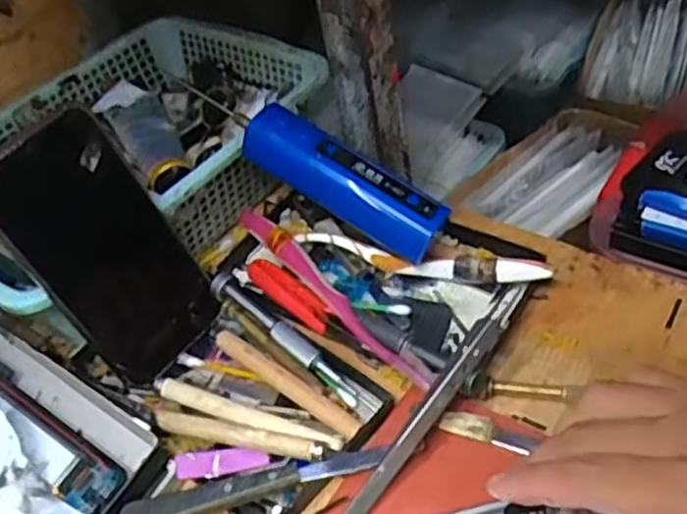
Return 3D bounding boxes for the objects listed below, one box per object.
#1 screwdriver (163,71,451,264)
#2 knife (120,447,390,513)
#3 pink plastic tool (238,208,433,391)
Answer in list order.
[{"bbox_3d":[-0.020,-0.063,0.453,0.183,0.035,0.043,32,56,11],"label":"screwdriver"},{"bbox_3d":[-0.041,0.108,0.349,0.126,0.006,0.015,-17,45,-4],"label":"knife"},{"bbox_3d":[-0.010,0.020,0.430,0.012,0.016,0.179,-33,48,-20],"label":"pink plastic tool"}]

